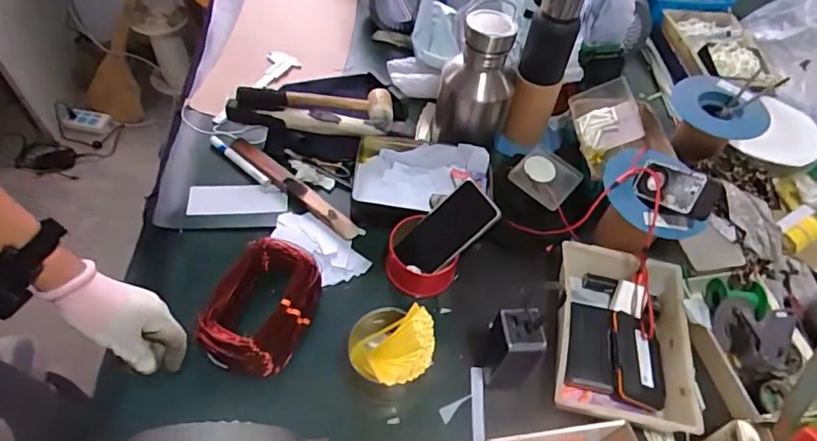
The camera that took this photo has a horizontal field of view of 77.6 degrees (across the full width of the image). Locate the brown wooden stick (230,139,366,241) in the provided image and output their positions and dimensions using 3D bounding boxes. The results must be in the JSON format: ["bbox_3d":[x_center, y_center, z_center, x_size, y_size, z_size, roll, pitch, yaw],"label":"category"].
[{"bbox_3d":[-0.189,-0.061,0.826,0.279,0.017,0.036,36,59,21],"label":"brown wooden stick"}]

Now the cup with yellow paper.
[{"bbox_3d":[-0.024,0.166,0.641,0.102,0.089,0.100,2,53,-3],"label":"cup with yellow paper"}]

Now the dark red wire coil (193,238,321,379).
[{"bbox_3d":[-0.201,0.108,0.688,0.132,0.042,0.186,13,54,6],"label":"dark red wire coil"}]

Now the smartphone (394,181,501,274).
[{"bbox_3d":[0.053,0.015,0.716,0.148,0.013,0.076,-44,63,8],"label":"smartphone"}]

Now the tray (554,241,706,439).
[{"bbox_3d":[0.289,0.157,0.692,0.170,0.057,0.247,13,53,5],"label":"tray"}]

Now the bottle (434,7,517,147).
[{"bbox_3d":[0.110,-0.216,0.831,0.113,0.222,0.110,0,53,-4],"label":"bottle"}]

